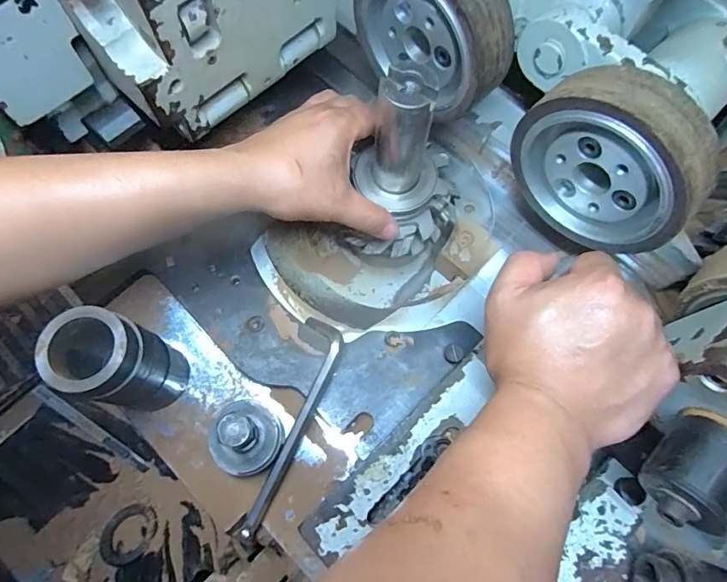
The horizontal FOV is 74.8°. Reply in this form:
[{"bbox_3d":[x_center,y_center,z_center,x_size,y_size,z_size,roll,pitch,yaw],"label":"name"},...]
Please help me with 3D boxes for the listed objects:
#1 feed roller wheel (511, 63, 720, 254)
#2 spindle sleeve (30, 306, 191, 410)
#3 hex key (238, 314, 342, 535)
[{"bbox_3d":[0.181,-0.095,0.358,0.136,0.128,0.044,42,75,12],"label":"feed roller wheel"},{"bbox_3d":[-0.174,0.055,0.349,0.056,0.118,0.055,18,71,5],"label":"spindle sleeve"},{"bbox_3d":[-0.058,0.105,0.380,0.033,0.013,0.177,18,71,5],"label":"hex key"}]

